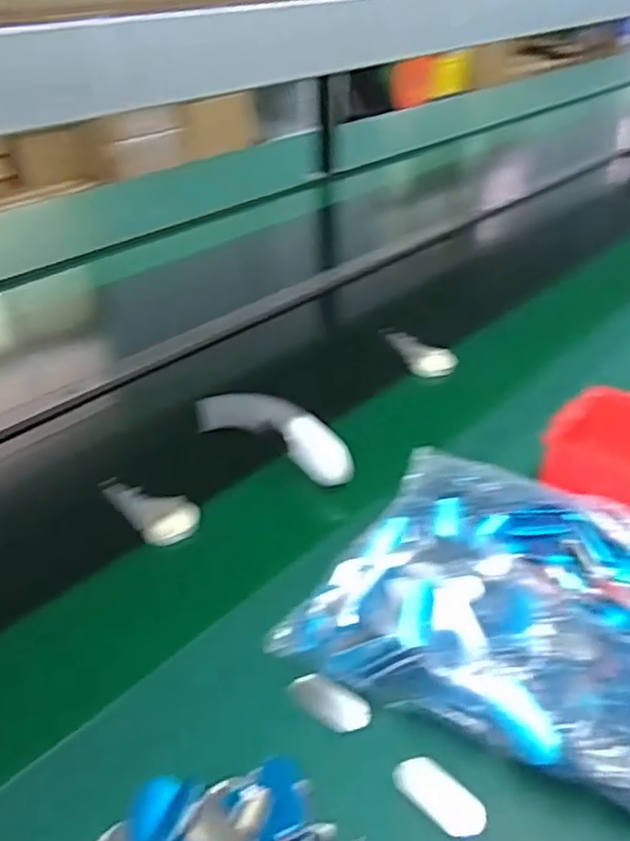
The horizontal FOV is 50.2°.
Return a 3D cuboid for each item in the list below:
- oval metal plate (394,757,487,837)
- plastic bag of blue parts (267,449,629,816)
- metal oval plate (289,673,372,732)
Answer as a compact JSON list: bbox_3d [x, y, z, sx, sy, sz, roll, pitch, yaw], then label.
[{"bbox_3d":[0.082,0.246,0.441,0.060,0.004,0.027,33,66,29],"label":"oval metal plate"},{"bbox_3d":[0.174,0.129,0.537,0.307,0.049,0.269,17,39,27],"label":"plastic bag of blue parts"},{"bbox_3d":[0.011,0.209,0.500,0.063,0.004,0.028,19,57,29],"label":"metal oval plate"}]

